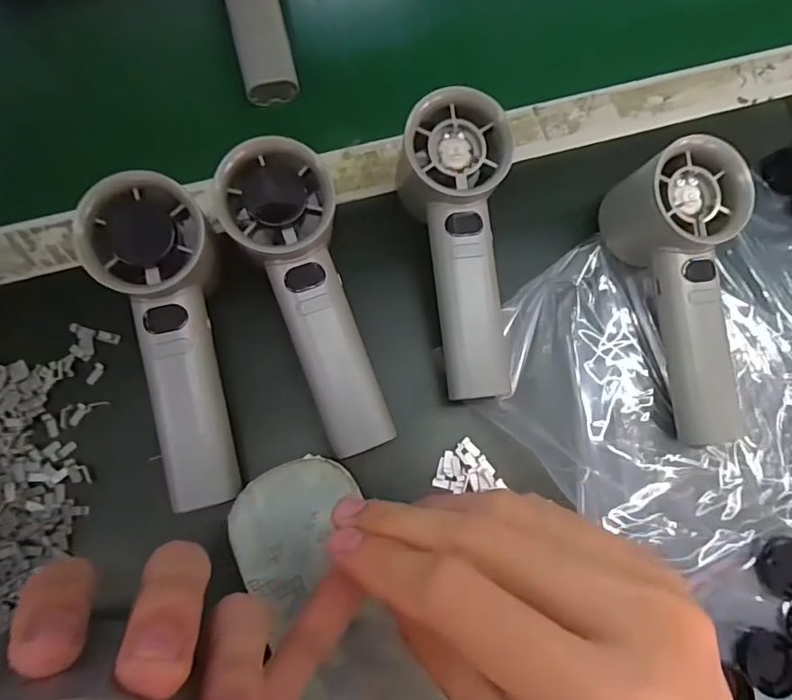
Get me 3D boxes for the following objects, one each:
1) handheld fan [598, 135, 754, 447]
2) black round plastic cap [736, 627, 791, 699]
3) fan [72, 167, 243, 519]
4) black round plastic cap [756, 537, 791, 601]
[{"bbox_3d":[0.159,-0.029,0.283,0.062,0.048,0.159,-8,90,-5],"label":"handheld fan"},{"bbox_3d":[0.190,0.159,0.256,0.030,0.007,0.029,1,72,-2],"label":"black round plastic cap"},{"bbox_3d":[-0.107,-0.003,0.249,0.052,0.038,0.157,-12,94,-6],"label":"fan"},{"bbox_3d":[0.210,0.117,0.269,0.032,0.009,0.030,6,72,0],"label":"black round plastic cap"}]

